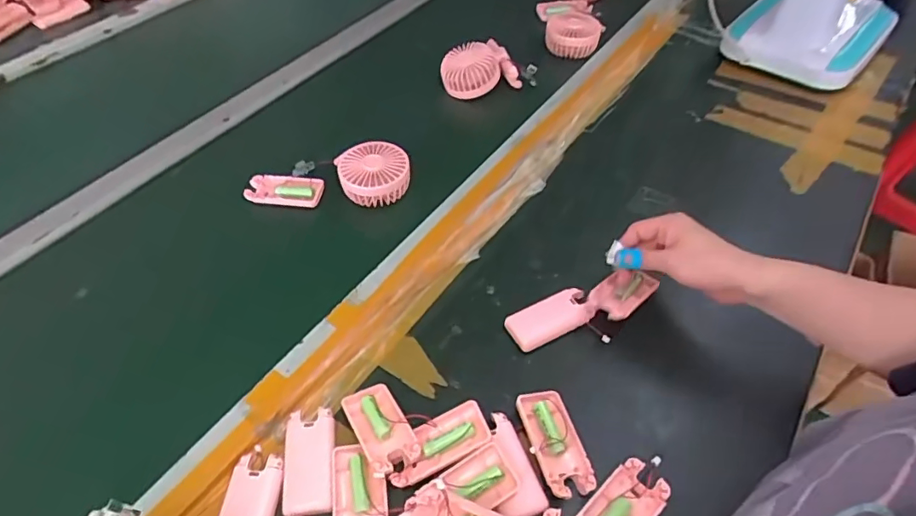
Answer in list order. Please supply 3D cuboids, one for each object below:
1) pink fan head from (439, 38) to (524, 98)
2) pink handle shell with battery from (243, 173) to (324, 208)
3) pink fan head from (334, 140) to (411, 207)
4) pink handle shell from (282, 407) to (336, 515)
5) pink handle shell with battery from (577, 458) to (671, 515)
[{"bbox_3d":[0.033,-0.287,0.816,0.111,0.056,0.066,-11,52,-9],"label":"pink fan head"},{"bbox_3d":[-0.223,-0.088,0.692,0.097,0.016,0.044,4,51,4],"label":"pink handle shell with battery"},{"bbox_3d":[-0.107,-0.107,0.685,0.086,0.043,0.079,0,51,0],"label":"pink fan head"},{"bbox_3d":[-0.134,0.182,0.482,0.044,0.011,0.090,-3,51,-2],"label":"pink handle shell"},{"bbox_3d":[0.134,0.209,0.441,0.093,0.021,0.045,-37,60,-26],"label":"pink handle shell with battery"}]

